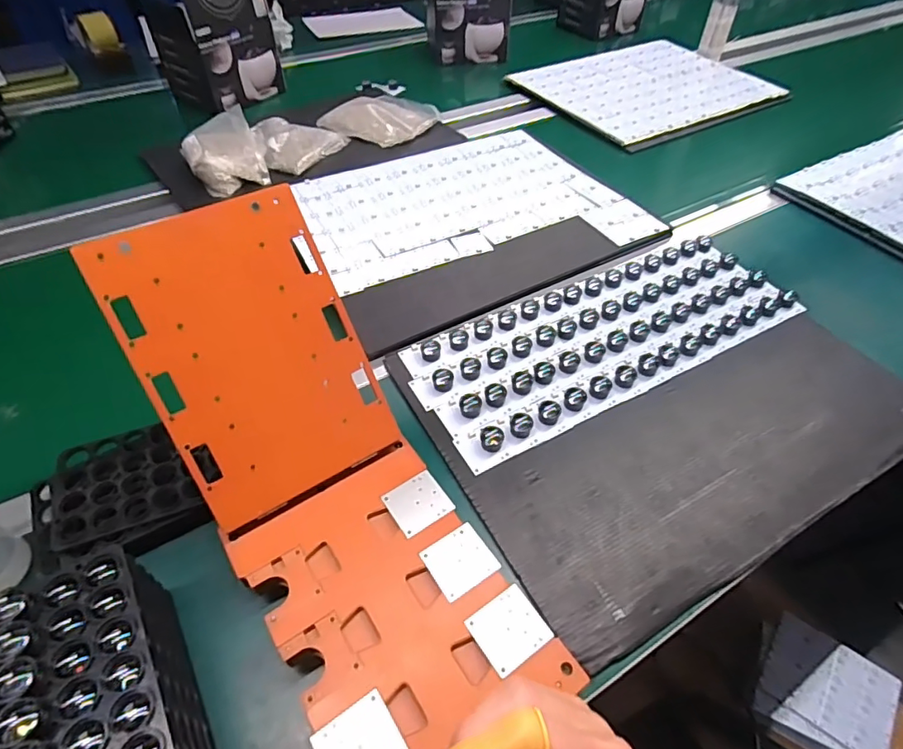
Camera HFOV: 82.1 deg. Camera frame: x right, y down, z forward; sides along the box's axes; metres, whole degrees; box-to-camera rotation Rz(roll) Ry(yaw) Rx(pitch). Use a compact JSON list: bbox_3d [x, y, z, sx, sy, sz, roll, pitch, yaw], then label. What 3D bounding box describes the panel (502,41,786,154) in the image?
[{"bbox_3d":[0.415,-0.621,1.113,0.493,0.026,0.378,-26,55,-21],"label":"panel"}]

